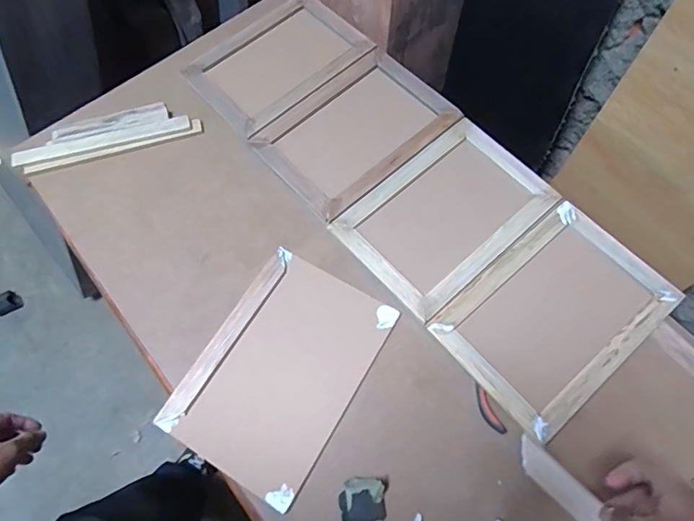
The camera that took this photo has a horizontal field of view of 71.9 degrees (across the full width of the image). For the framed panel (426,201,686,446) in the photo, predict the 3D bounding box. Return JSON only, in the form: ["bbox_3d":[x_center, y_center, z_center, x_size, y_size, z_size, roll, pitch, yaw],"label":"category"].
[{"bbox_3d":[0.285,0.072,0.657,0.291,0.023,0.205,-39,72,-12],"label":"framed panel"}]

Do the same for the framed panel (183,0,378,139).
[{"bbox_3d":[-0.124,-0.365,0.856,0.289,0.015,0.207,-41,72,-13],"label":"framed panel"}]

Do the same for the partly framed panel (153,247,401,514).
[{"bbox_3d":[-0.088,0.146,0.654,0.204,0.024,0.290,29,73,13],"label":"partly framed panel"}]

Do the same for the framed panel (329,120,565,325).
[{"bbox_3d":[0.152,-0.074,0.728,0.300,0.021,0.204,-40,72,-12],"label":"framed panel"}]

